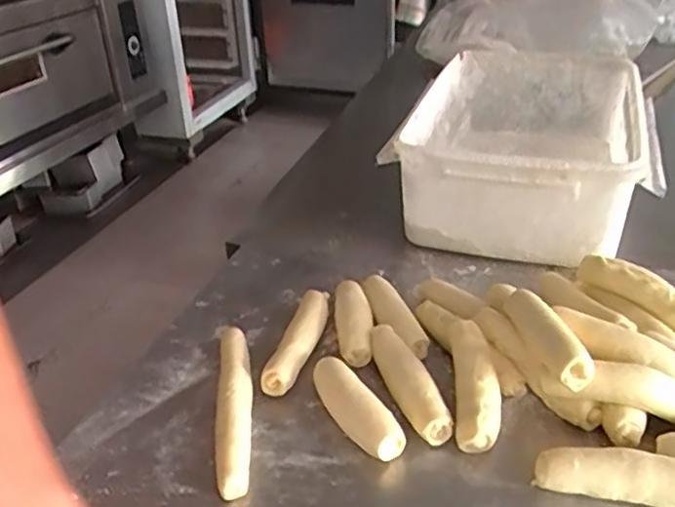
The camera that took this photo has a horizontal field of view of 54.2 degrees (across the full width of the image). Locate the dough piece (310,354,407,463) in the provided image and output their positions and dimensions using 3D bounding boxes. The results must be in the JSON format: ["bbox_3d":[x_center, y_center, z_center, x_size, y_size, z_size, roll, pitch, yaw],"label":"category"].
[{"bbox_3d":[0.011,0.107,0.458,0.026,0.029,0.092,-18,34,-23],"label":"dough piece"}]

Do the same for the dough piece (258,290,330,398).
[{"bbox_3d":[-0.031,0.069,0.533,0.030,0.026,0.117,5,32,13],"label":"dough piece"}]

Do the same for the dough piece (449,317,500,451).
[{"bbox_3d":[0.097,0.091,0.463,0.031,0.025,0.098,-1,46,4],"label":"dough piece"}]

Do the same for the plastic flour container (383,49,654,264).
[{"bbox_3d":[0.210,-0.134,0.755,0.233,0.101,0.380,9,33,20],"label":"plastic flour container"}]

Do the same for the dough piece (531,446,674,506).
[{"bbox_3d":[0.177,0.137,0.402,0.109,0.027,0.025,4,31,12],"label":"dough piece"}]

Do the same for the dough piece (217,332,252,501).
[{"bbox_3d":[-0.073,0.106,0.474,0.023,0.025,0.169,-6,31,-5],"label":"dough piece"}]

